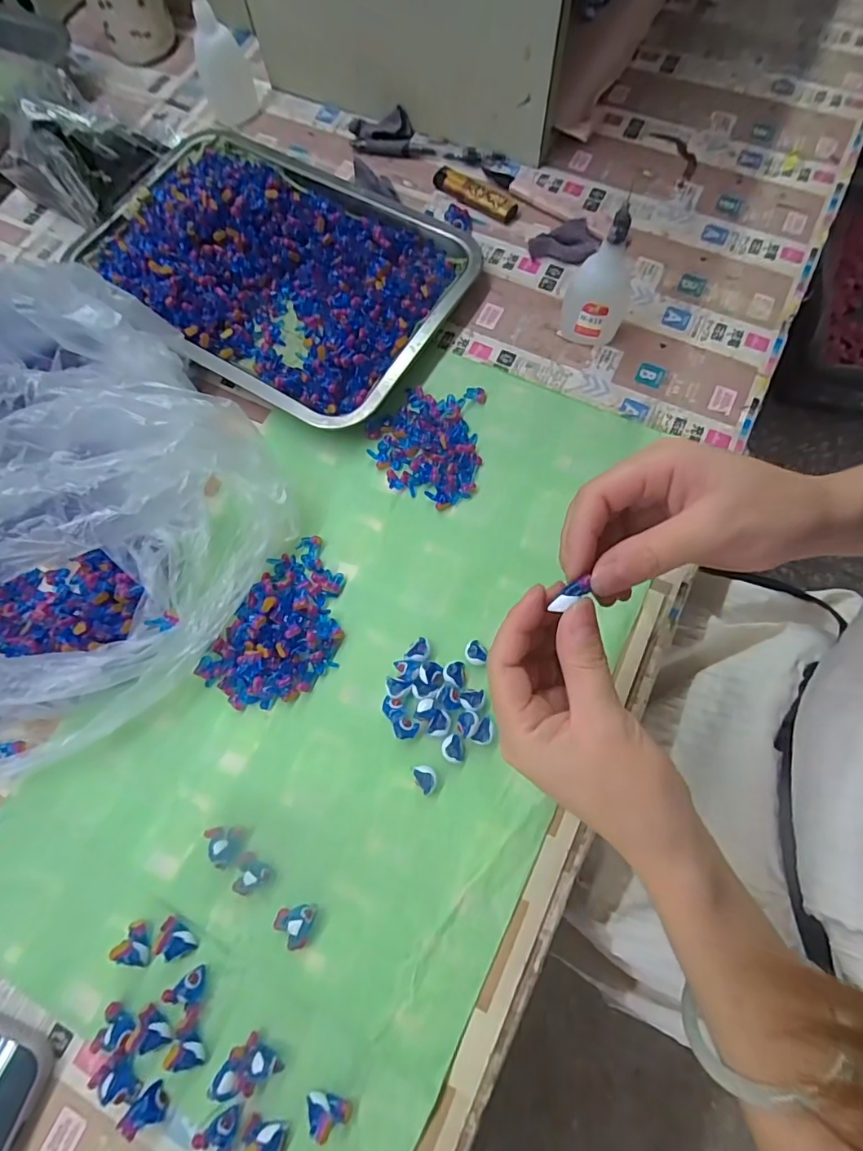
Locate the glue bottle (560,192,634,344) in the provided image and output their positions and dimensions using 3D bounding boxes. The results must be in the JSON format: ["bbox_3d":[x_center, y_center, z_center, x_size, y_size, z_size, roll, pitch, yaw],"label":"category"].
[{"bbox_3d":[0.124,-0.213,0.362,0.045,0.092,0.047,22,74,10],"label":"glue bottle"}]

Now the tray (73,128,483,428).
[{"bbox_3d":[-0.129,-0.263,0.420,0.324,0.035,0.217,39,77,14],"label":"tray"}]

